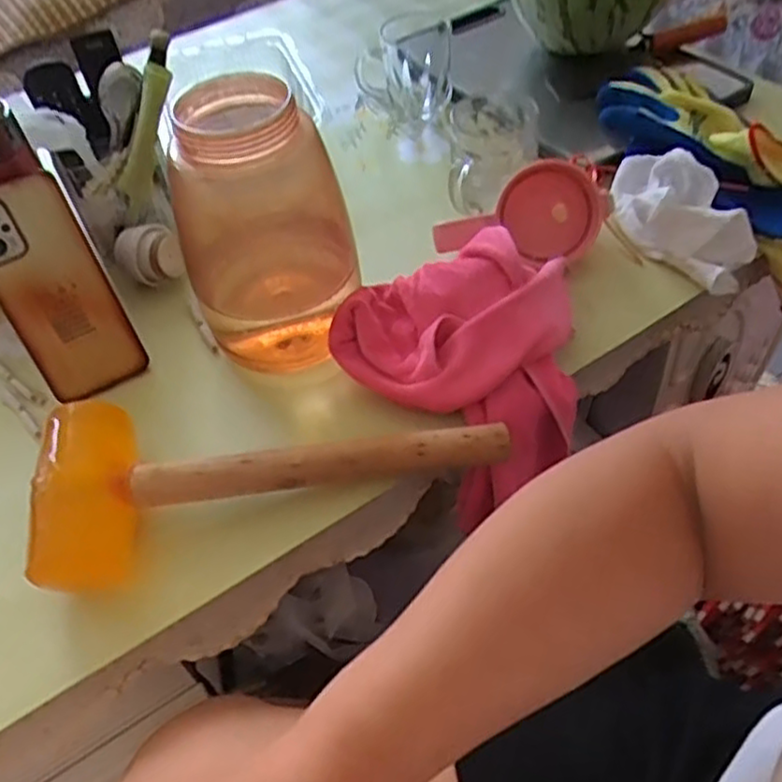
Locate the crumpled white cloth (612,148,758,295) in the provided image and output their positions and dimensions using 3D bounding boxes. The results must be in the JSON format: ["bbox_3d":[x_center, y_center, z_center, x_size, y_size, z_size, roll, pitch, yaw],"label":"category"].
[{"bbox_3d":[0.243,-0.156,0.618,0.074,0.061,0.153,-31,54,-19],"label":"crumpled white cloth"}]

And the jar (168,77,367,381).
[{"bbox_3d":[-0.092,-0.111,0.521,0.104,0.191,0.096,-3,50,3],"label":"jar"}]

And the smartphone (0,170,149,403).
[{"bbox_3d":[-0.253,-0.074,0.544,0.077,0.163,0.011,-29,26,-17],"label":"smartphone"}]

